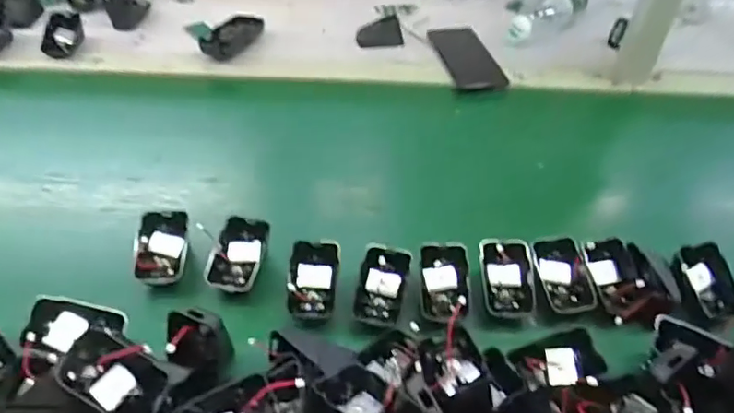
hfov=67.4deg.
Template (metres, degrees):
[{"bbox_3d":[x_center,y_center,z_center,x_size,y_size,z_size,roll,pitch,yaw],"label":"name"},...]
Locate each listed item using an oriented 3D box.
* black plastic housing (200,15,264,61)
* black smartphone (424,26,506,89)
[{"bbox_3d":[-0.192,-0.244,0.791,0.053,0.023,0.096,21,47,17],"label":"black plastic housing"},{"bbox_3d":[0.141,-0.222,0.796,0.076,0.014,0.191,-4,45,-8],"label":"black smartphone"}]

